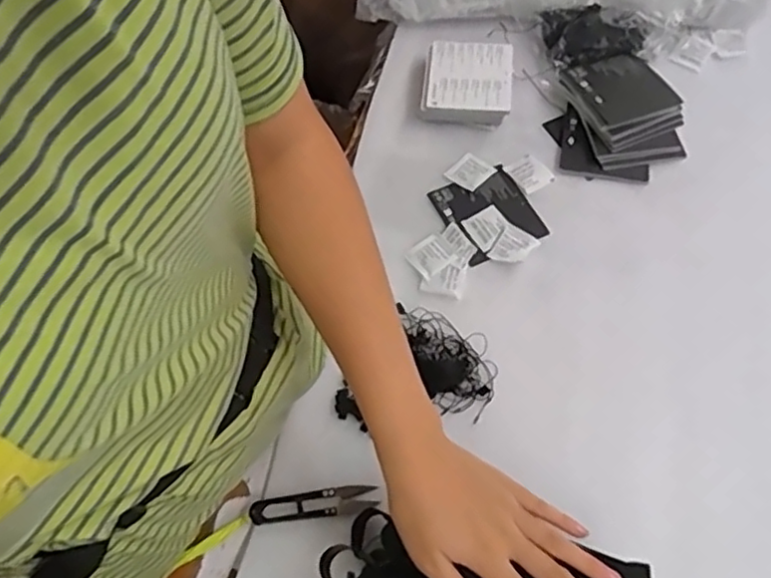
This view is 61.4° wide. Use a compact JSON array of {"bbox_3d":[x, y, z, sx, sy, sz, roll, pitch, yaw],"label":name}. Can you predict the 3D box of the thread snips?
[{"bbox_3d":[-0.058,0.174,0.522,0.099,0.008,0.022,-8,61,-2],"label":"thread snips"}]

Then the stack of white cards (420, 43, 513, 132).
[{"bbox_3d":[0.090,-0.227,0.719,0.093,0.035,0.095,7,61,7],"label":"stack of white cards"}]

